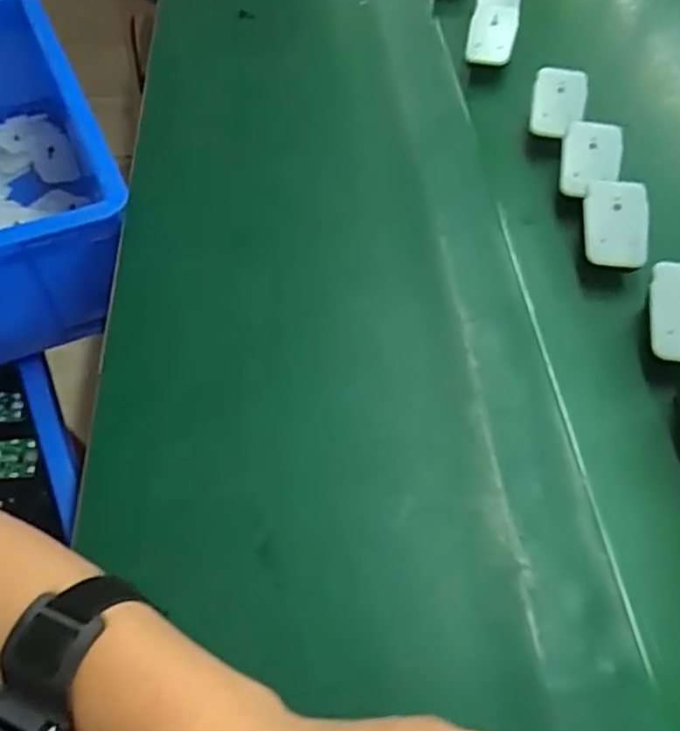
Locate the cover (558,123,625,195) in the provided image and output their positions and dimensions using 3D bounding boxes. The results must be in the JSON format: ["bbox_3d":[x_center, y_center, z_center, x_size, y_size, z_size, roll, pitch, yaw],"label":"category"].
[{"bbox_3d":[0.196,-0.161,0.531,0.043,0.012,0.069,8,73,13],"label":"cover"}]

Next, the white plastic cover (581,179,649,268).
[{"bbox_3d":[0.199,-0.102,0.490,0.045,0.009,0.061,8,80,1],"label":"white plastic cover"}]

